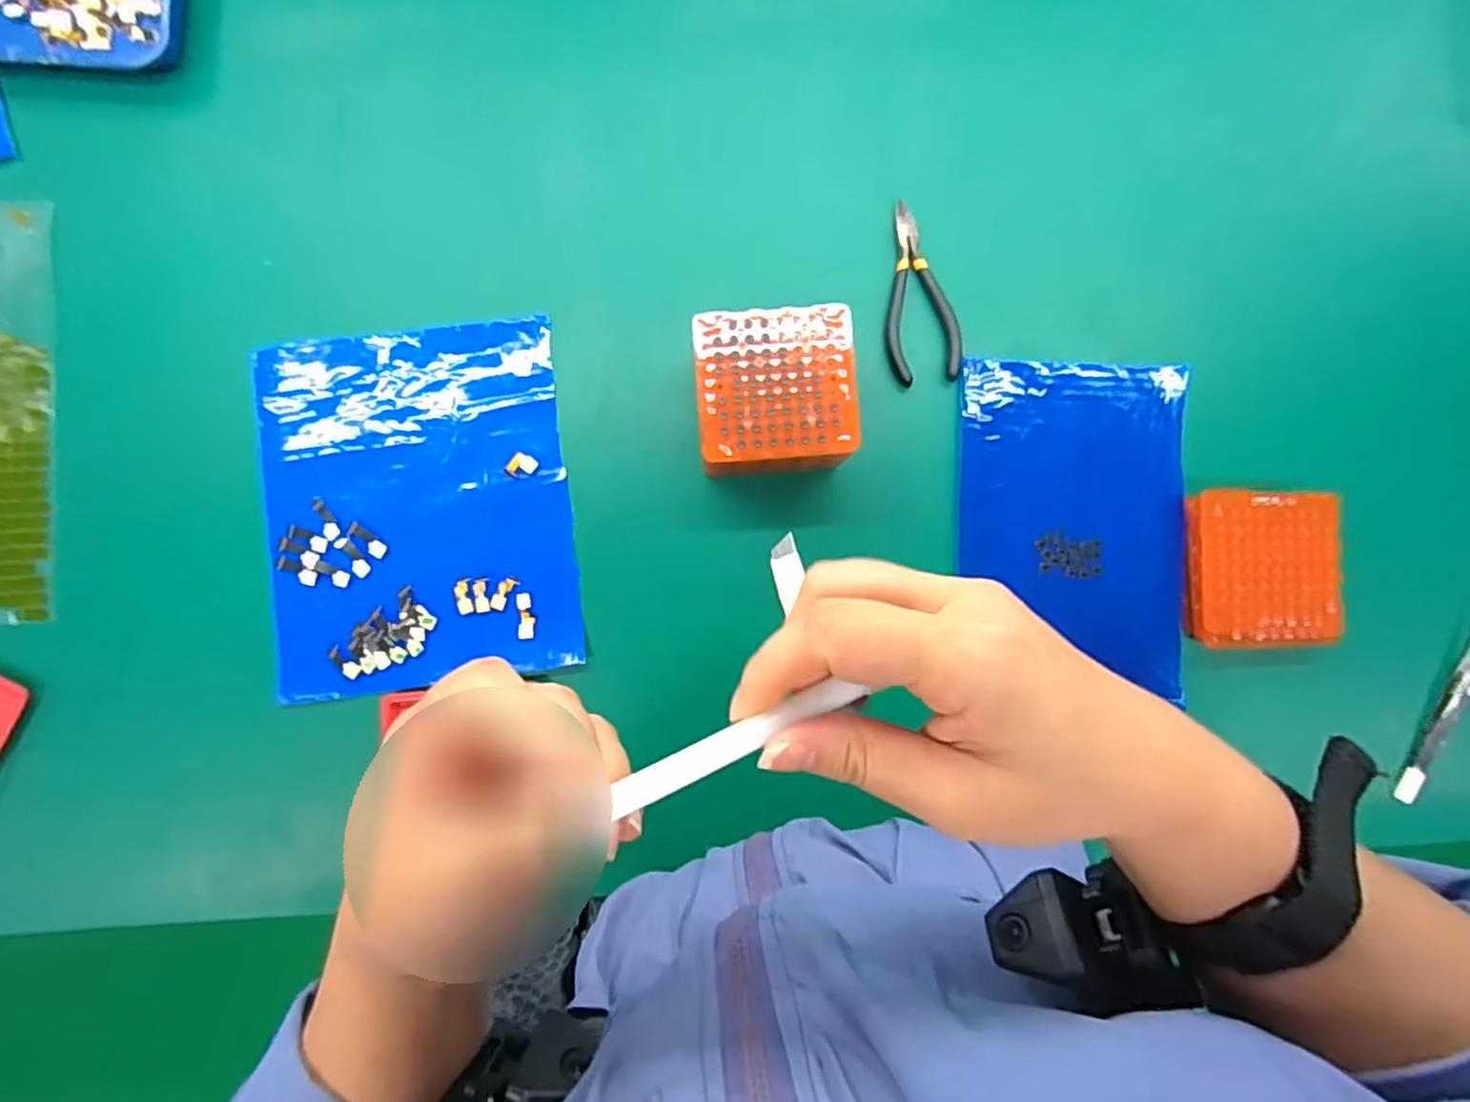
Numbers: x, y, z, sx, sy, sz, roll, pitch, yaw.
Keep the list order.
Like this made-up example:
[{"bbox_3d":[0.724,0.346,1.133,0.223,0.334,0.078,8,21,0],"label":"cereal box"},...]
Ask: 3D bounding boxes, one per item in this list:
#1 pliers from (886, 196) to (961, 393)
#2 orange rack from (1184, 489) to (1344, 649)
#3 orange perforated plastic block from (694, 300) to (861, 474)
[{"bbox_3d":[0.119,-0.167,0.464,0.046,0.007,0.115,-7,89,-1],"label":"pliers"},{"bbox_3d":[0.332,0.011,0.450,0.085,0.025,0.097,-1,88,0],"label":"orange rack"},{"bbox_3d":[0.024,-0.091,0.433,0.089,0.064,0.090,-4,89,0],"label":"orange perforated plastic block"}]

